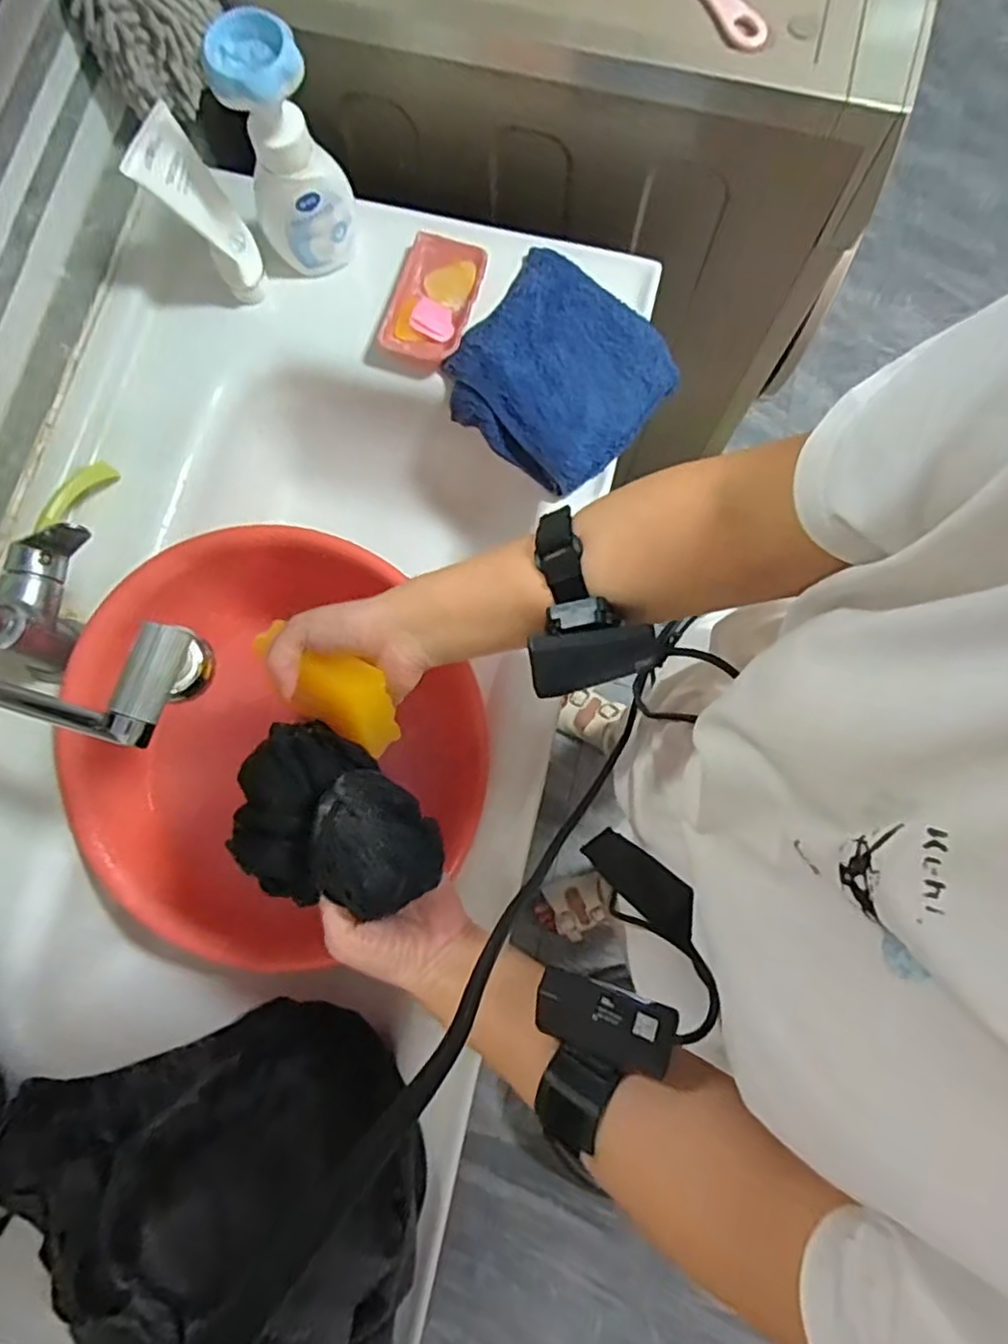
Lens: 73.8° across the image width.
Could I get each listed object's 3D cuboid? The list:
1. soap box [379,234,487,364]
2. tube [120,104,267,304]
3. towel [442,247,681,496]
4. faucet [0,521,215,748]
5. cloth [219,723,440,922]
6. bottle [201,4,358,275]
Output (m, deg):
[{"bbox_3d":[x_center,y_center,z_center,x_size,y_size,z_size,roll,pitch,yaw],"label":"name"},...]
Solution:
[{"bbox_3d":[-0.069,-0.358,0.645,0.078,0.023,0.125,16,80,4],"label":"soap box"},{"bbox_3d":[-0.260,-0.396,0.593,0.052,0.151,0.058,27,81,6],"label":"tube"},{"bbox_3d":[0.053,-0.281,0.630,0.183,0.032,0.179,40,82,8],"label":"towel"},{"bbox_3d":[-0.295,-0.019,0.474,0.276,0.139,0.123,23,79,28],"label":"faucet"},{"bbox_3d":[-0.114,0.097,0.414,0.142,0.071,0.098,41,82,8],"label":"cloth"},{"bbox_3d":[-0.184,-0.438,0.578,0.083,0.182,0.061,-5,79,0],"label":"bottle"}]

